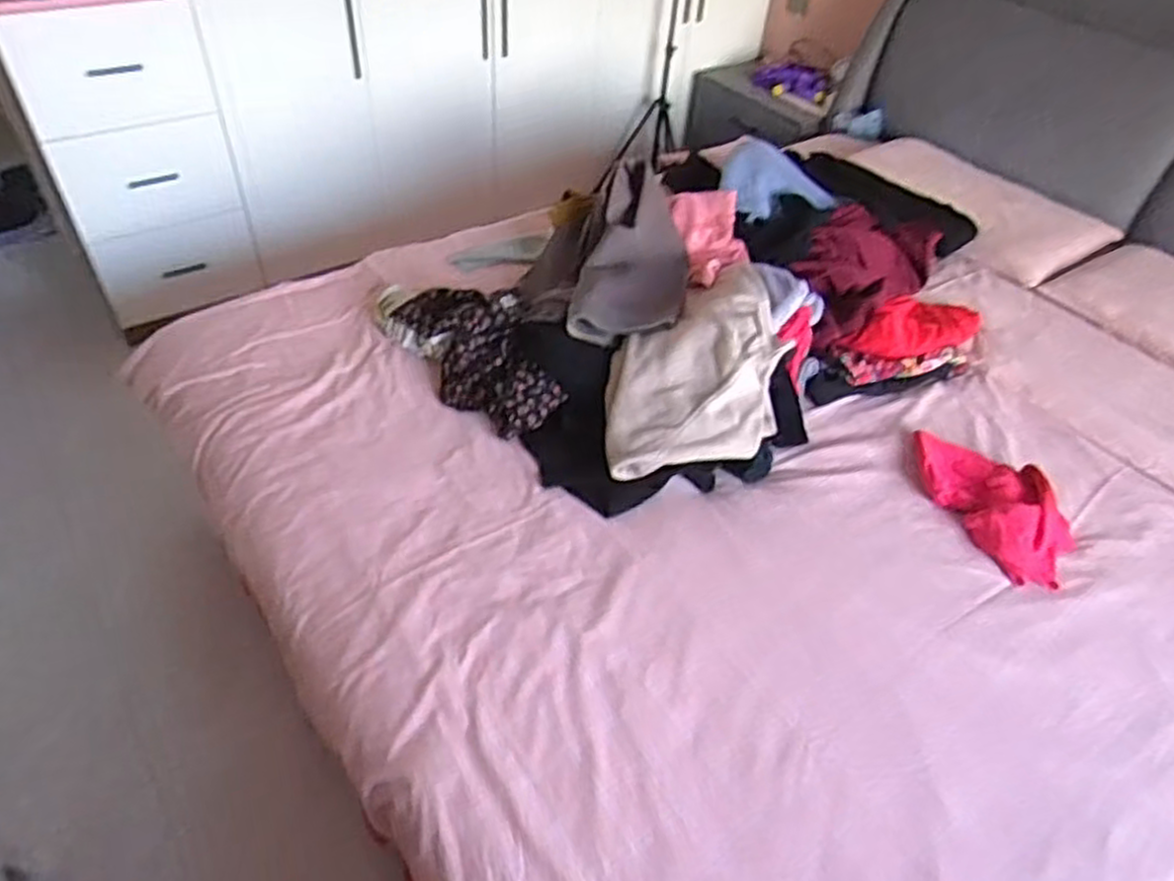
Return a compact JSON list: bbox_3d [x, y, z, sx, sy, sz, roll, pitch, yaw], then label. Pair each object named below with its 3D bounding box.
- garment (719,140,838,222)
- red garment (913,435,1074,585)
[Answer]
[{"bbox_3d":[0.417,-0.608,1.742,0.213,0.067,0.260,-9,47,-14],"label":"garment"},{"bbox_3d":[0.691,0.089,1.292,0.172,0.051,0.330,-14,48,-19],"label":"red garment"}]

